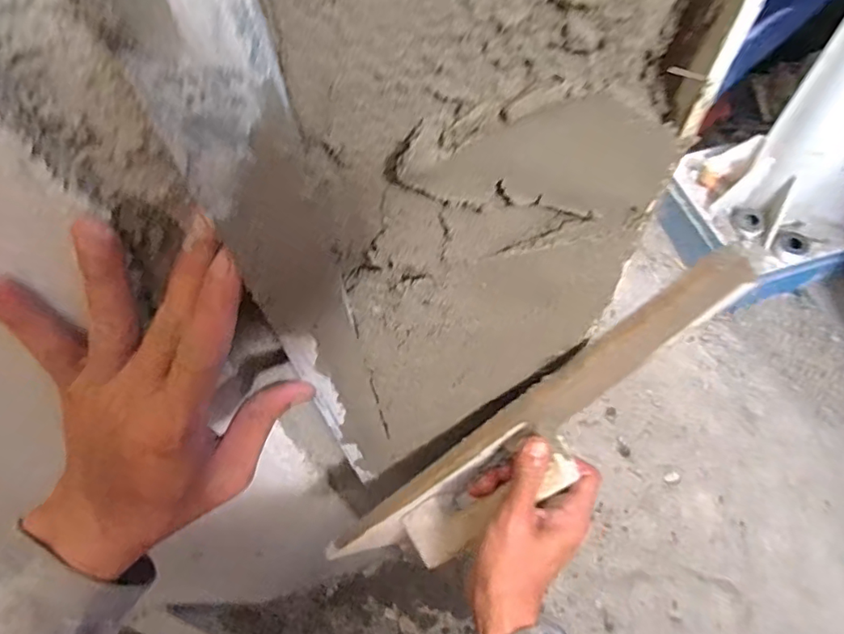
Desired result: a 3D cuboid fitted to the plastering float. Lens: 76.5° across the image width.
[{"bbox_3d":[0.084,0.106,0.425,0.397,0.076,0.065,-46,61,24],"label":"plastering float"}]

